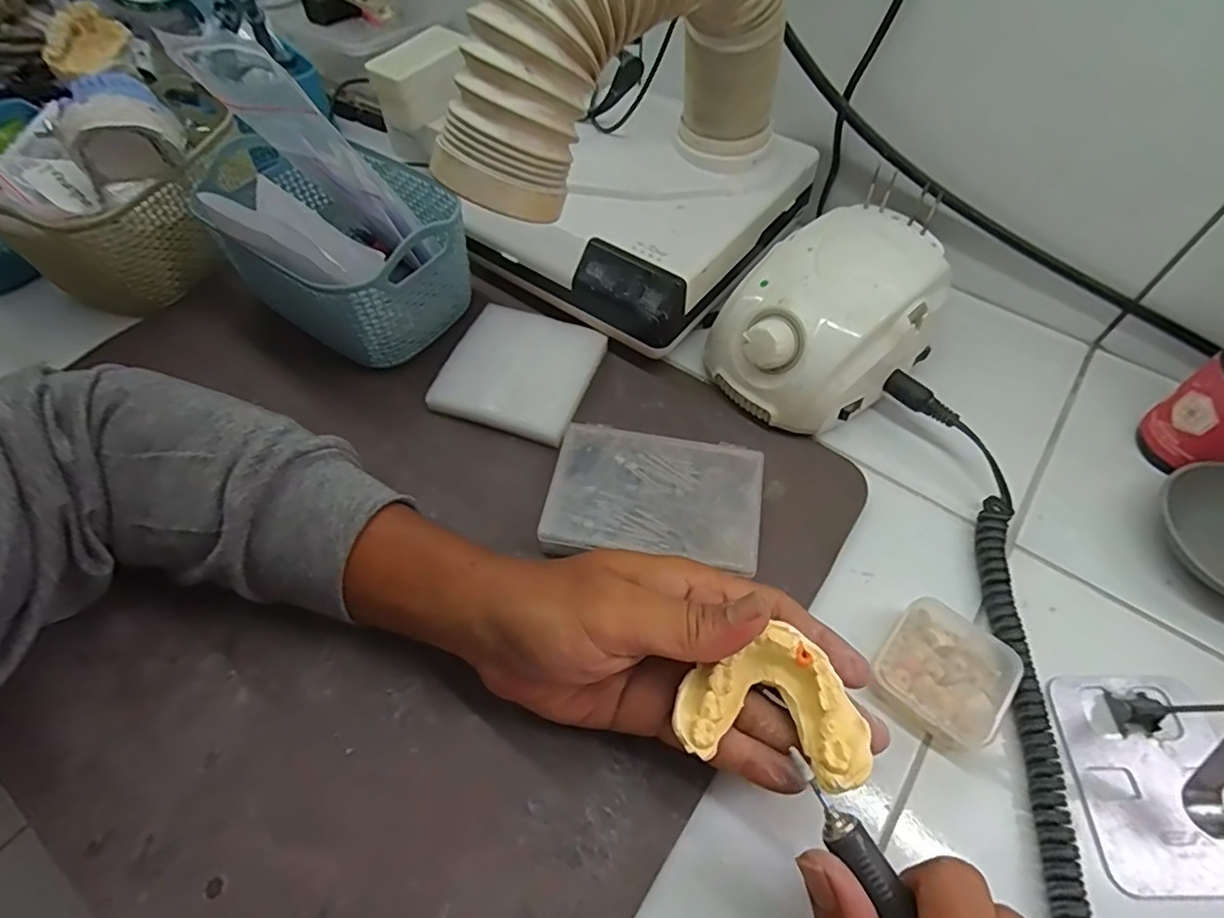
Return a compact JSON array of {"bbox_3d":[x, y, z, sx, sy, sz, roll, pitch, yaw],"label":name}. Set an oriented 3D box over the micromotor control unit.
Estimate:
[{"bbox_3d":[0.138,-0.086,0.380,0.137,0.079,0.101,-34,63,-20],"label":"micromotor control unit"}]

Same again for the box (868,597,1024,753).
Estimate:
[{"bbox_3d":[0.166,0.104,0.296,0.057,0.018,0.062,35,63,21],"label":"box"}]

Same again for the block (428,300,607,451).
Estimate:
[{"bbox_3d":[-0.061,-0.061,0.398,0.094,0.020,0.092,16,58,11],"label":"block"}]

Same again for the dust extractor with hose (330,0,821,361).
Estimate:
[{"bbox_3d":[0.005,-0.201,0.350,0.154,0.221,0.264,35,63,21],"label":"dust extractor with hose"}]

